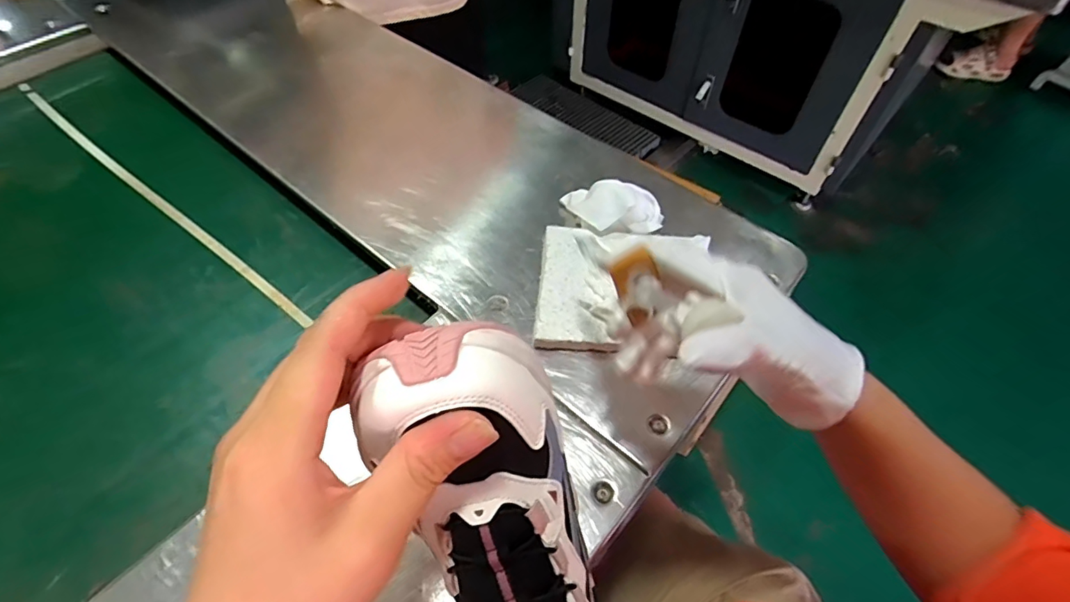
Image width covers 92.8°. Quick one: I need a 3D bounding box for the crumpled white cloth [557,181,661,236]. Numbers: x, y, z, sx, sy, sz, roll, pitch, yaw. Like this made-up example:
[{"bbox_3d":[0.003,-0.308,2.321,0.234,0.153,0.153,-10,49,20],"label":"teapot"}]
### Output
[{"bbox_3d":[0.079,-0.099,0.518,0.100,0.042,0.051,4,56,6],"label":"crumpled white cloth"}]

